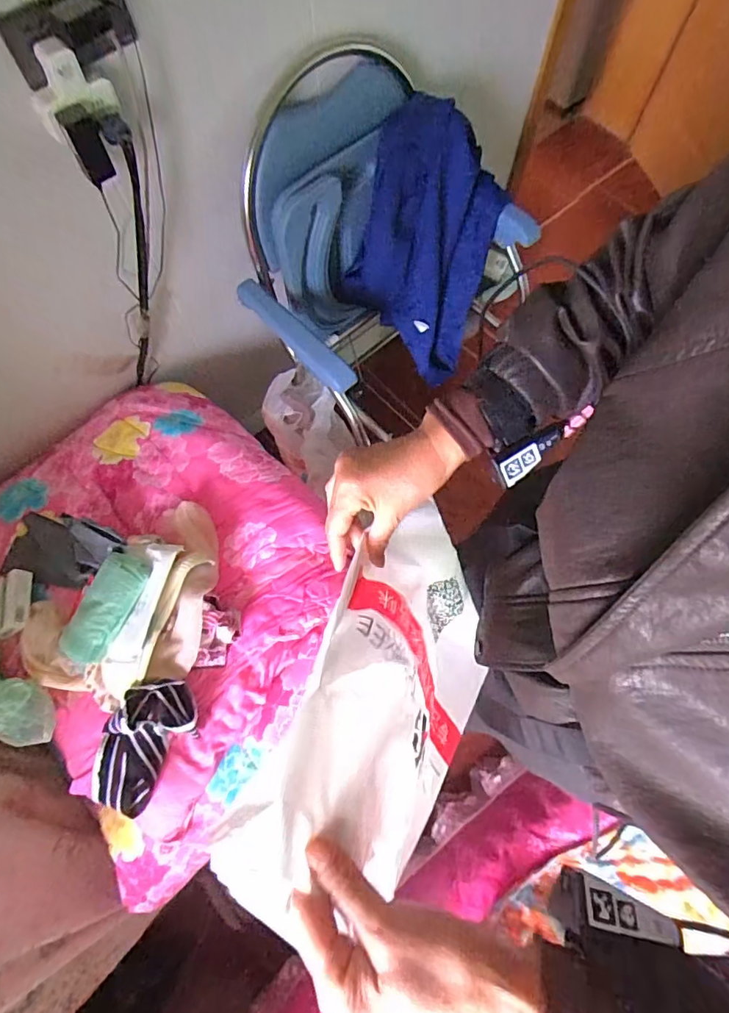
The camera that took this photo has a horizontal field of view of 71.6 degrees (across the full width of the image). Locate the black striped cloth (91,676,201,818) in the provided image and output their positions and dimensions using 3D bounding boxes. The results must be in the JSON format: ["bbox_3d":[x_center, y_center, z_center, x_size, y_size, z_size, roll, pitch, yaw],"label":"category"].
[{"bbox_3d":[-0.312,0.330,0.707,0.110,0.064,0.176,34,74,12],"label":"black striped cloth"}]

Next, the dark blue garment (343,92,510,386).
[{"bbox_3d":[0.139,-0.541,1.076,0.237,0.433,0.268,23,72,9],"label":"dark blue garment"}]

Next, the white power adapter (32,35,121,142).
[{"bbox_3d":[-0.356,-0.506,0.612,0.096,0.081,0.031,-30,73,-10],"label":"white power adapter"}]

